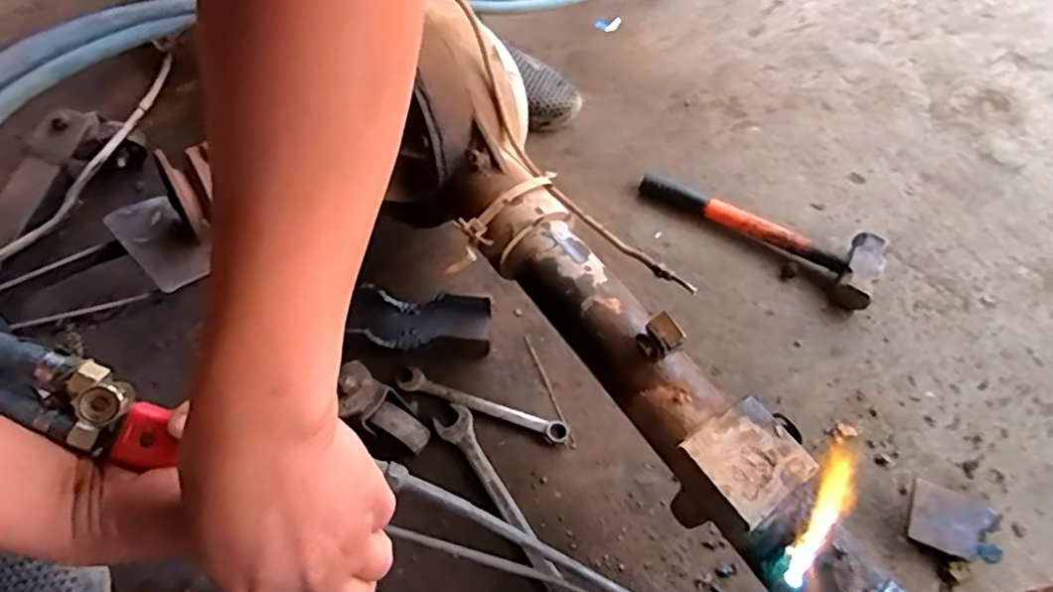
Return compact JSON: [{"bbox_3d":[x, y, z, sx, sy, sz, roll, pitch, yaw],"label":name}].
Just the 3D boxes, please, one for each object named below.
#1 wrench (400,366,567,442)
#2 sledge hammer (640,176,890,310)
[{"bbox_3d":[-0.051,0.127,0.727,0.204,0.008,0.028,19,62,10],"label":"wrench"},{"bbox_3d":[0.311,-0.101,0.843,0.325,0.042,0.095,32,65,17],"label":"sledge hammer"}]

